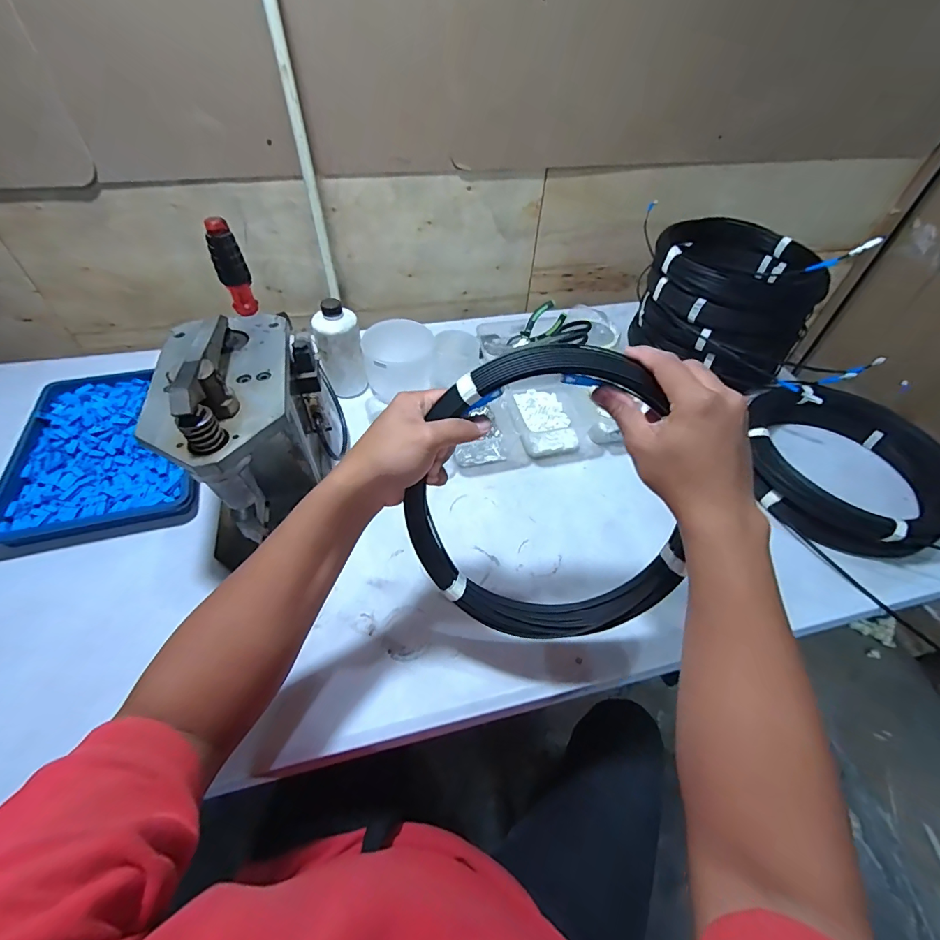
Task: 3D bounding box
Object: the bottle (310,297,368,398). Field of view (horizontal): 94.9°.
[{"bbox_3d":[-0.215,-0.198,0.716,0.071,0.149,0.062,-12,51,-13],"label":"bottle"}]

